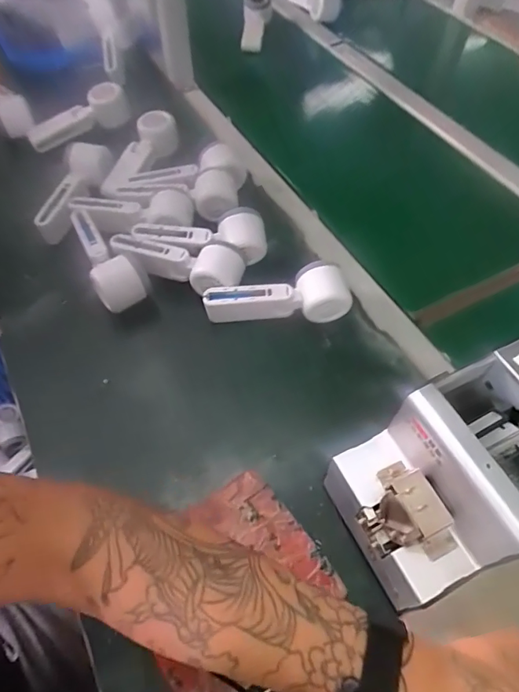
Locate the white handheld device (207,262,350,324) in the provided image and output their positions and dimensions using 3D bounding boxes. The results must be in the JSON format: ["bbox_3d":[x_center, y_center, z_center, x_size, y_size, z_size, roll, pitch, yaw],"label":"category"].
[{"bbox_3d":[0.021,-0.061,0.557,0.170,0.063,0.055,2,56,0],"label":"white handheld device"}]

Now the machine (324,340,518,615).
[{"bbox_3d":[0.165,0.107,0.382,0.175,0.148,0.126,-23,59,-16],"label":"machine"}]

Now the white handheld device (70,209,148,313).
[{"bbox_3d":[-0.196,-0.117,0.595,0.058,0.055,0.162,-22,59,-15],"label":"white handheld device"}]

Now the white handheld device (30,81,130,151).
[{"bbox_3d":[-0.287,-0.352,0.737,0.169,0.058,0.070,-25,58,4],"label":"white handheld device"}]

